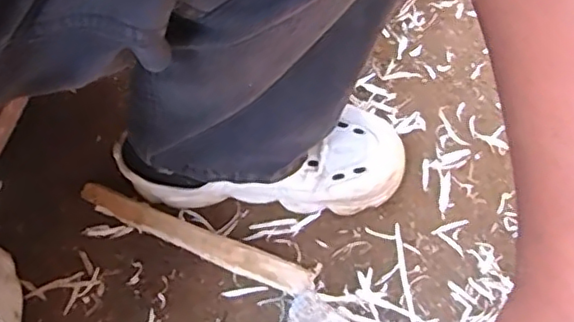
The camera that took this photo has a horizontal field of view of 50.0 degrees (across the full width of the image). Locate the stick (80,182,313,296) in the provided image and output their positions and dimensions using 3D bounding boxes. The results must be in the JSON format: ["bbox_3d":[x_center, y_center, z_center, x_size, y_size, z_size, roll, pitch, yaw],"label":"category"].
[{"bbox_3d":[-0.097,0.075,0.614,0.258,0.022,0.026,19,71,21],"label":"stick"}]

